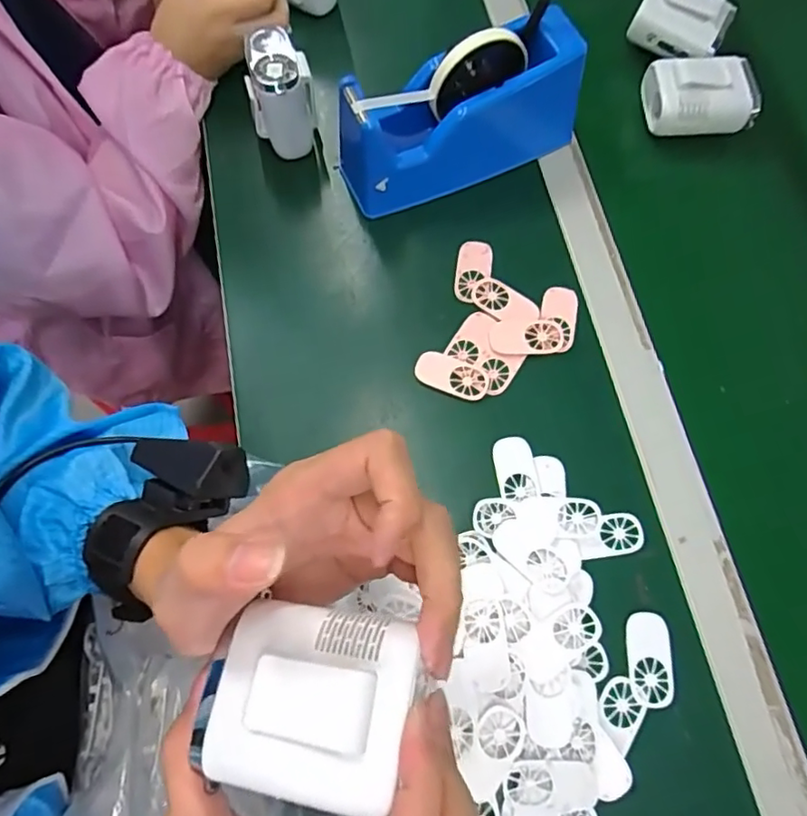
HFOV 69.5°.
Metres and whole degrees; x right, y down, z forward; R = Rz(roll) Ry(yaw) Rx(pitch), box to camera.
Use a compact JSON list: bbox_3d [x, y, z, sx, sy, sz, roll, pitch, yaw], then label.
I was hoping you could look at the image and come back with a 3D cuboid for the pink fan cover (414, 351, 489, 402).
[{"bbox_3d":[0.038,-0.026,0.457,0.057,0.004,0.030,21,73,8],"label":"pink fan cover"}]

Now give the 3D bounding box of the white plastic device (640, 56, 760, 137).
[{"bbox_3d":[0.266,-0.281,0.520,0.091,0.041,0.058,5,73,-2],"label":"white plastic device"}]

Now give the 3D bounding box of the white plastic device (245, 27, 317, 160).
[{"bbox_3d":[-0.105,-0.268,0.502,0.054,0.086,0.065,-13,75,-7],"label":"white plastic device"}]

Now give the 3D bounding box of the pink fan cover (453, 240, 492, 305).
[{"bbox_3d":[0.059,-0.115,0.490,0.029,0.005,0.058,7,71,3],"label":"pink fan cover"}]

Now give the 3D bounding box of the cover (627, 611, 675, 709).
[{"bbox_3d":[0.167,0.169,0.392,0.028,0.004,0.058,0,71,1],"label":"cover"}]

